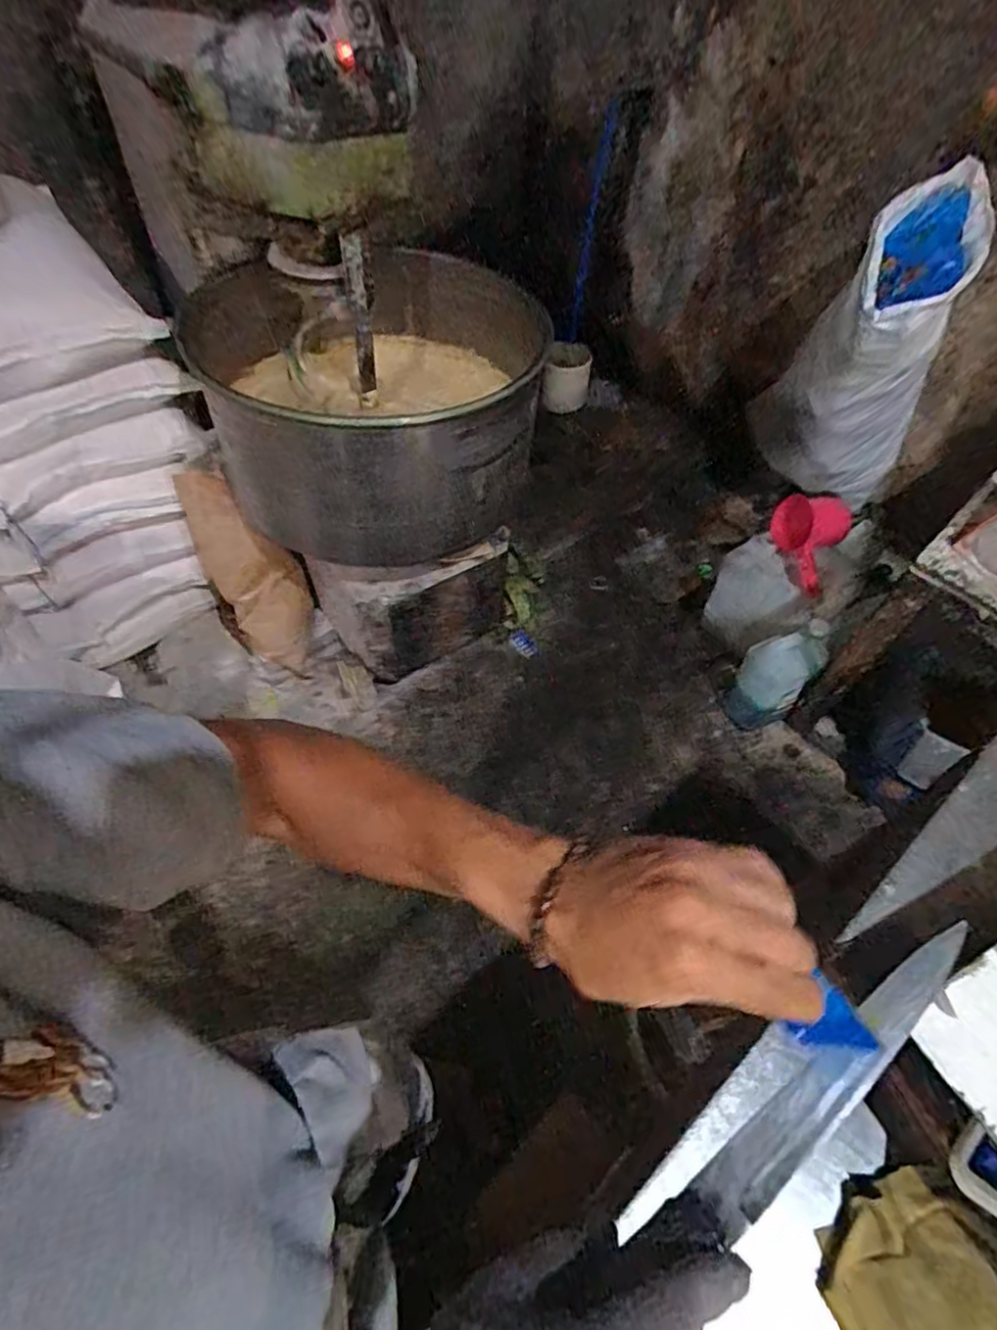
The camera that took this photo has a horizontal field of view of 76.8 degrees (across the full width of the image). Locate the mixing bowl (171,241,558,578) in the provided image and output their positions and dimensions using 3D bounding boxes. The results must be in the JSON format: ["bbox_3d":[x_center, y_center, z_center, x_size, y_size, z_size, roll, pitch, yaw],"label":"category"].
[{"bbox_3d":[-0.257,-0.606,1.398,0.719,0.434,0.723,1,55,-2],"label":"mixing bowl"}]

